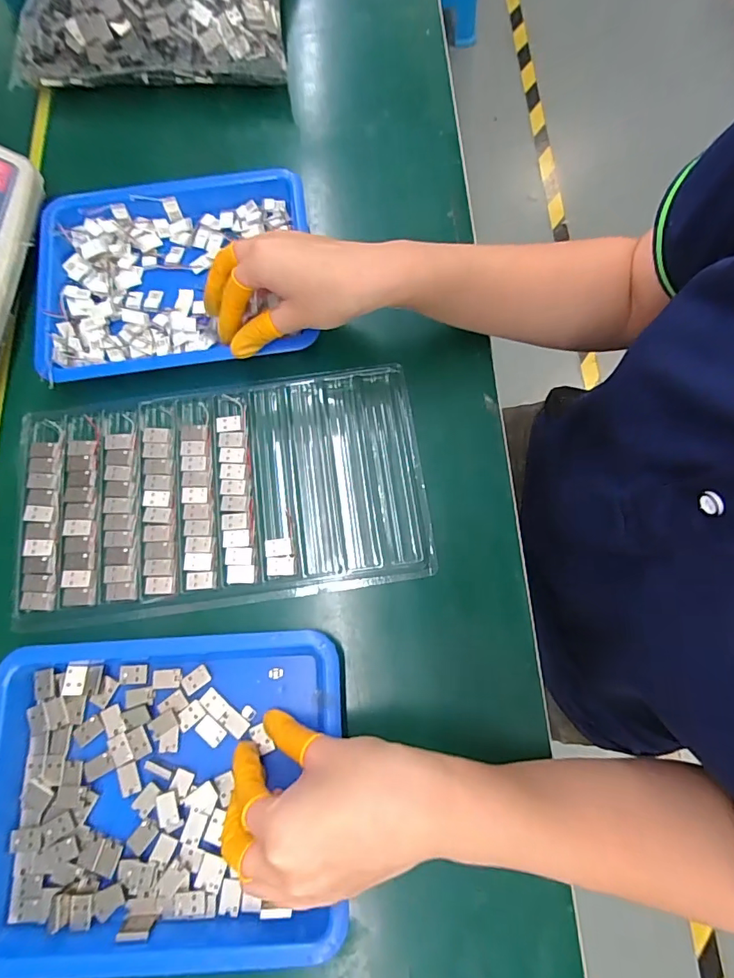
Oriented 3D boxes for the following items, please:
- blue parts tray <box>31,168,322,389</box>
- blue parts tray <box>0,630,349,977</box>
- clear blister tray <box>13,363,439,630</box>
[{"bbox_3d":[-0.154,-0.170,0.383,0.211,0.028,0.166,-8,75,-2],"label":"blue parts tray"},{"bbox_3d":[-0.126,0.178,0.288,0.216,0.031,0.170,-3,75,0],"label":"blue parts tray"},{"bbox_3d":[-0.104,0.001,0.347,0.286,0.008,0.158,-8,75,-2],"label":"clear blister tray"}]

